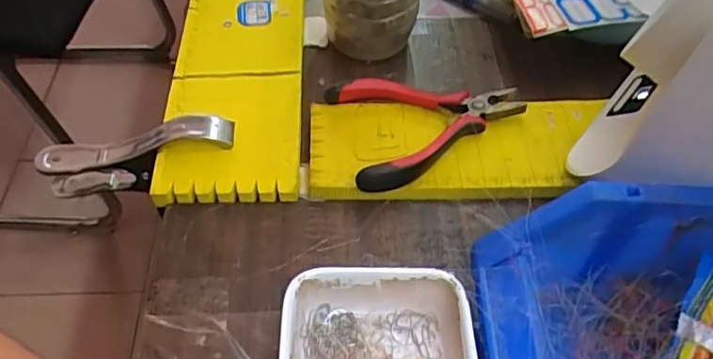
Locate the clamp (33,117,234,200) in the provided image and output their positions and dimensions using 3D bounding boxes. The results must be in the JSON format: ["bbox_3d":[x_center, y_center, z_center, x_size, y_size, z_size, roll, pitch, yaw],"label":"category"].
[{"bbox_3d":[-0.131,-0.015,0.351,0.120,0.048,0.020,-15,52,14],"label":"clamp"}]

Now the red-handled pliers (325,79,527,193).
[{"bbox_3d":[0.045,-0.032,0.340,0.111,0.020,0.072,-8,53,-8],"label":"red-handled pliers"}]

